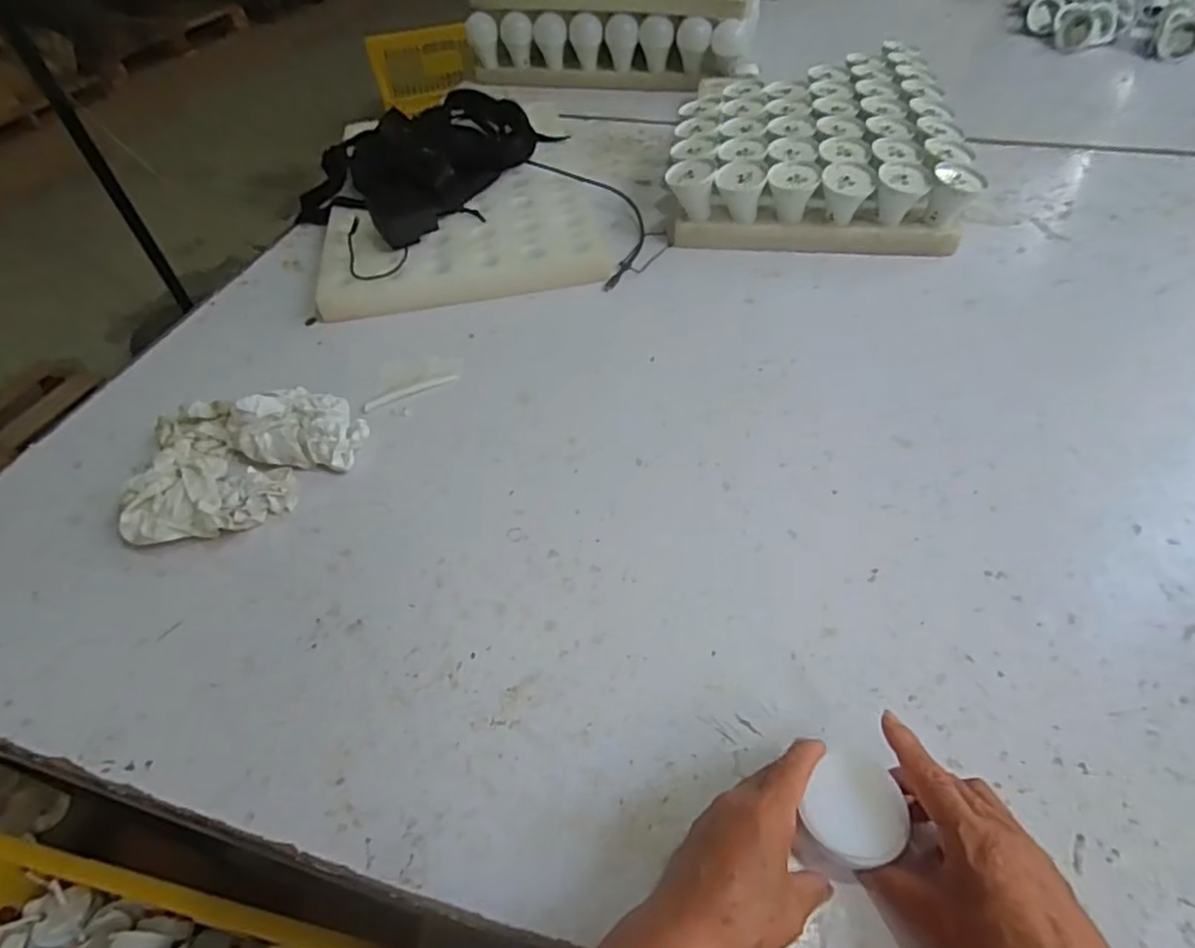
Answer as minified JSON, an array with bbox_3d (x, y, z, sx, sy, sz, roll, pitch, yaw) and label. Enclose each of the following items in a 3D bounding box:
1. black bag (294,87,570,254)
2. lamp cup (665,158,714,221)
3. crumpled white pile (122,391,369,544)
[{"bbox_3d":[-0.269,-0.482,1.016,0.321,0.095,0.374,27,56,26],"label":"black bag"},{"bbox_3d":[0.127,-0.385,0.877,0.062,0.053,0.059,-2,48,3],"label":"lamp cup"},{"bbox_3d":[-0.342,-0.021,0.643,0.215,0.053,0.177,-16,49,-10],"label":"crumpled white pile"}]

